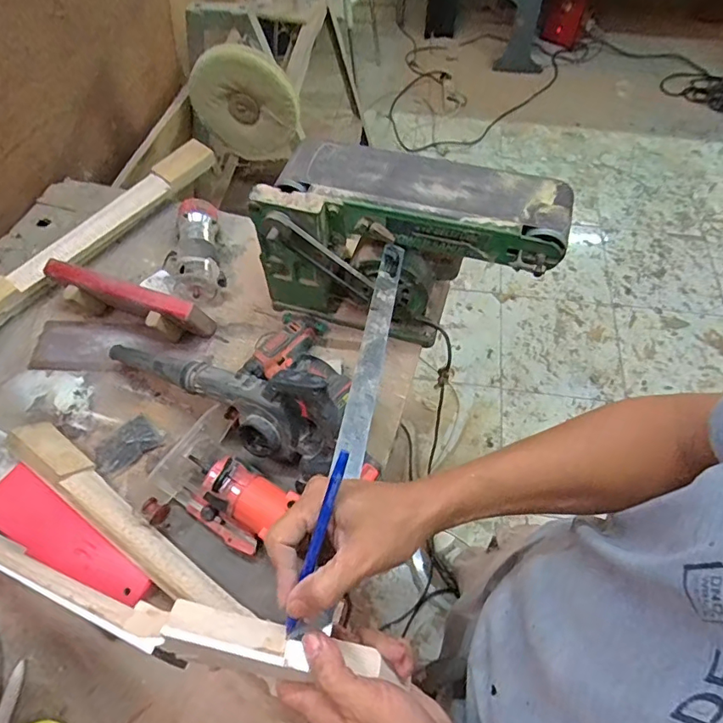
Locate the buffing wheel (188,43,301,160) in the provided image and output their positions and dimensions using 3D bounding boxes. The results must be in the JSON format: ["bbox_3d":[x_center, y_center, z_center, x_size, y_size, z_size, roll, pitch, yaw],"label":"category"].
[{"bbox_3d":[-0.288,-0.628,1.221,0.266,0.273,0.043,10,58,6],"label":"buffing wheel"}]

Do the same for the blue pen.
[{"bbox_3d":[-0.032,0.130,0.344,0.009,0.011,0.142,19,98,12],"label":"blue pen"}]

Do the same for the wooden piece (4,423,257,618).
[{"bbox_3d":[-0.329,0.223,0.675,0.455,0.040,0.058,33,64,19],"label":"wooden piece"}]

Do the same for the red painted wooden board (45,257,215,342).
[{"bbox_3d":[-0.404,-0.098,0.851,0.291,0.100,0.061,17,60,11],"label":"red painted wooden board"}]

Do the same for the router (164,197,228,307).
[{"bbox_3d":[-0.317,-0.209,0.928,0.103,0.075,0.223,-12,58,-7],"label":"router"}]

